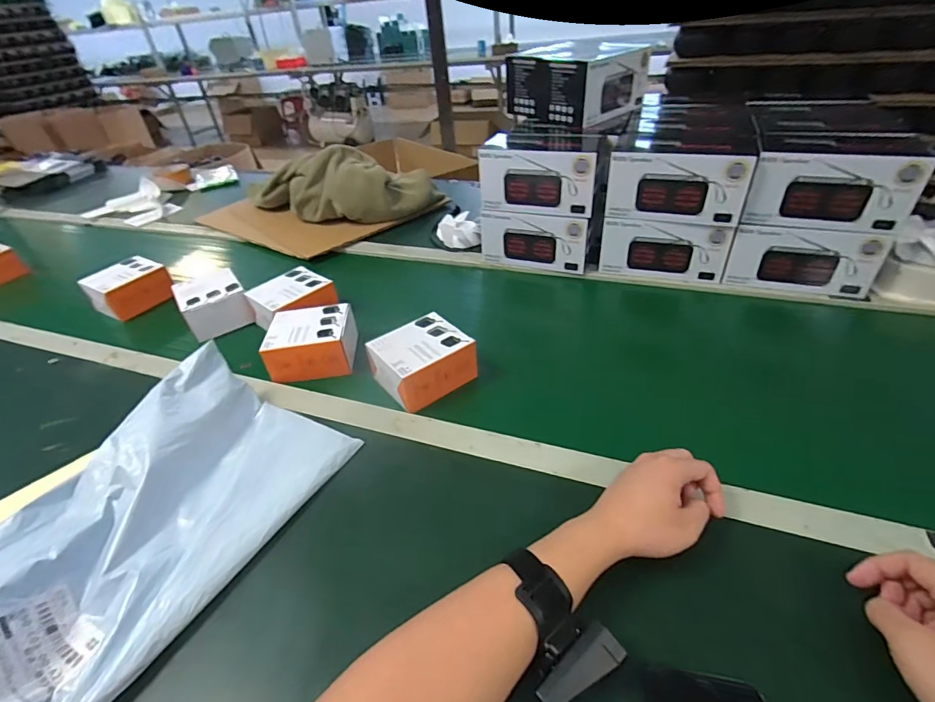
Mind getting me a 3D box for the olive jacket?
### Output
[{"bbox_3d":[-0.301,-0.390,1.075,0.460,0.124,0.222,-9,38,-4],"label":"olive jacket"}]

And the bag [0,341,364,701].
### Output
[{"bbox_3d":[-0.322,0.159,0.443,0.227,0.079,0.366,18,45,26],"label":"bag"}]

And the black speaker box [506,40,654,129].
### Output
[{"bbox_3d":[0.212,-0.523,0.892,0.185,0.097,0.204,-28,43,-26],"label":"black speaker box"}]

